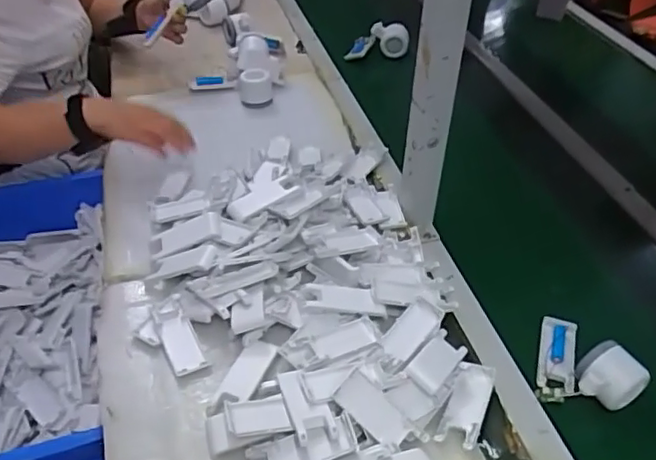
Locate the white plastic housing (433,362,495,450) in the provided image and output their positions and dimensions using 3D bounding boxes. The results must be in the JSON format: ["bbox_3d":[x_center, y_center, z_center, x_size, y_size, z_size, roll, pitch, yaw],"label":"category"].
[{"bbox_3d":[0.147,0.184,0.620,0.039,0.022,0.106,20,45,18],"label":"white plastic housing"}]

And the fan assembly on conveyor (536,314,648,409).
[{"bbox_3d":[0.296,0.138,0.659,0.099,0.056,0.121,14,43,11],"label":"fan assembly on conveyor"}]

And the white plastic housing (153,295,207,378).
[{"bbox_3d":[-0.173,0.122,0.674,0.037,0.014,0.105,-19,46,-23],"label":"white plastic housing"}]

